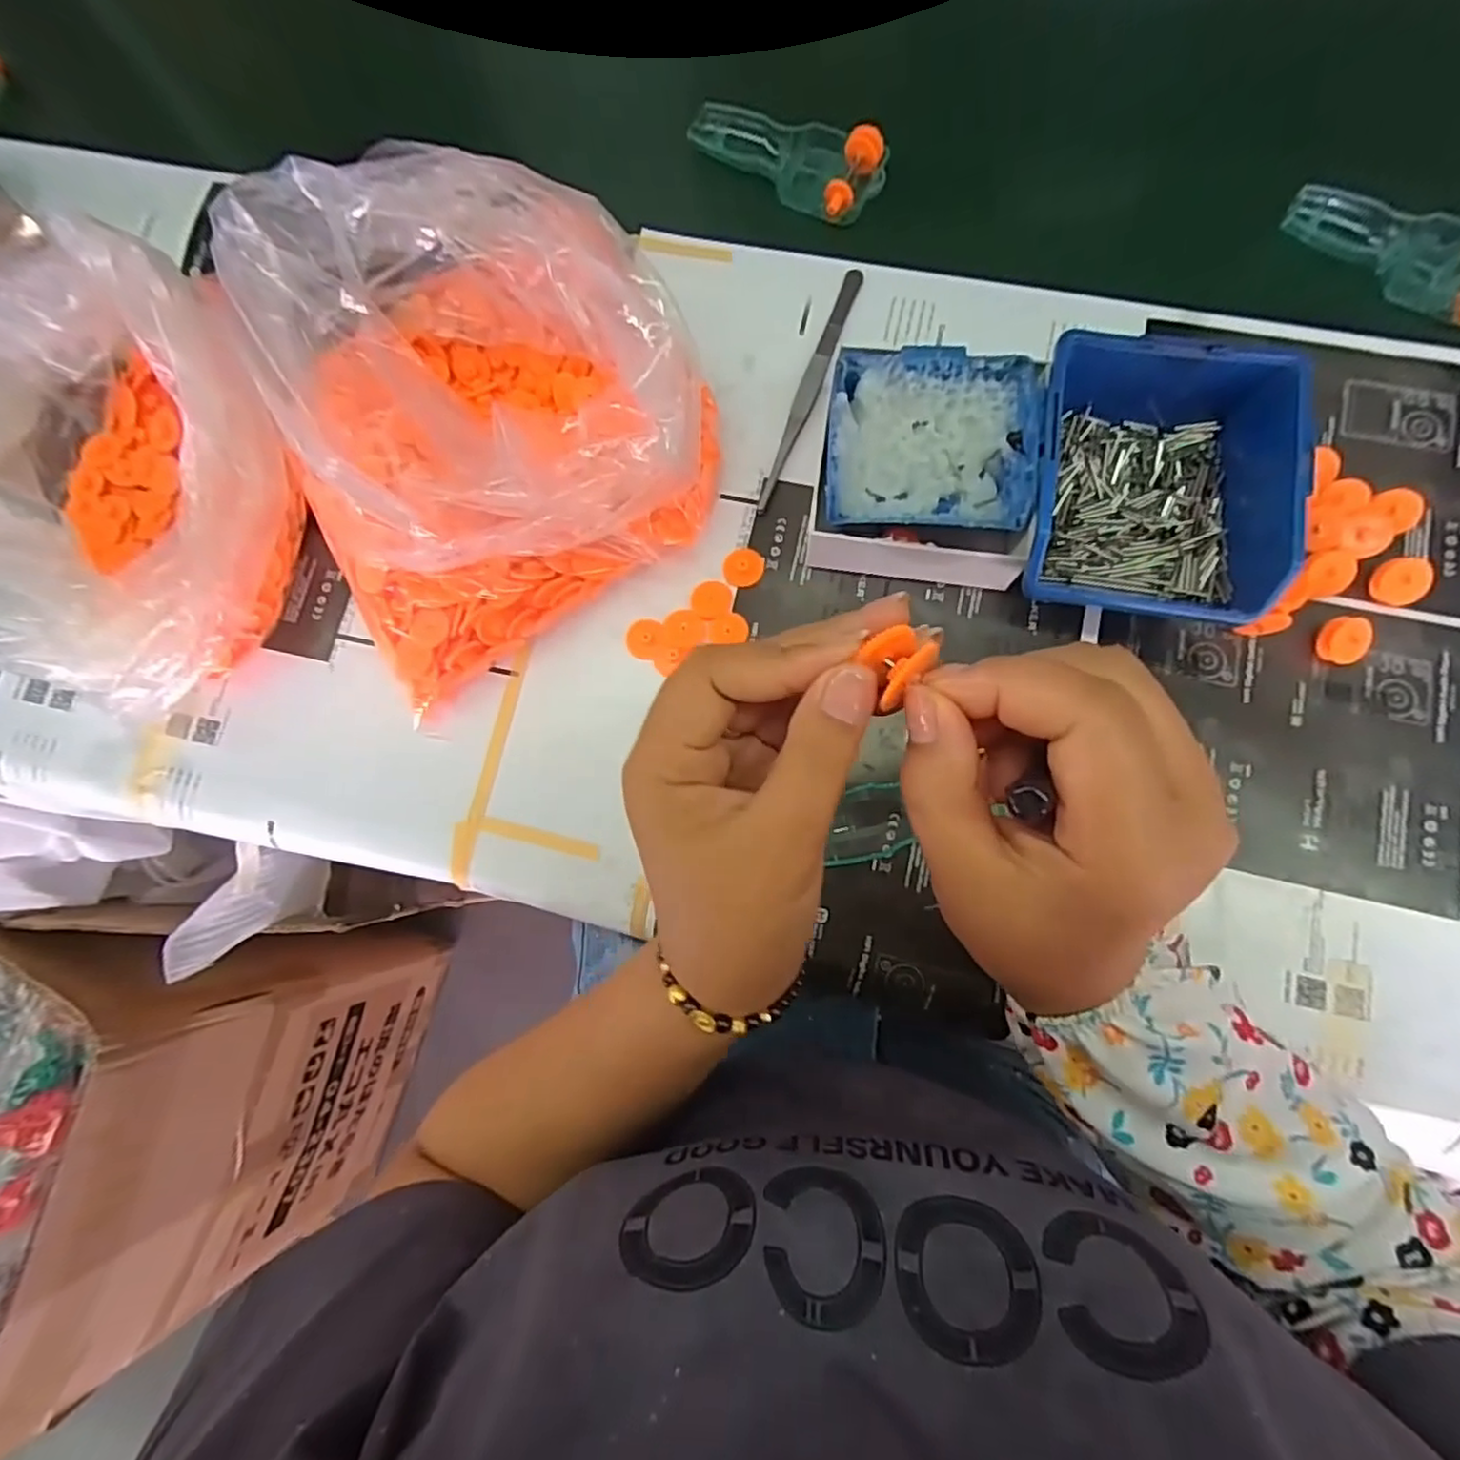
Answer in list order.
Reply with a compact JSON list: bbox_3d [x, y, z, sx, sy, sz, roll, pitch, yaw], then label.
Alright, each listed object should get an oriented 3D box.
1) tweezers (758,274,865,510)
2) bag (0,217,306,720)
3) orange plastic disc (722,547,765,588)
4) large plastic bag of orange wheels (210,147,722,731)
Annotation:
[{"bbox_3d":[0.046,-0.194,0.369,0.011,0.012,0.154,20,81,7],"label":"tweezers"},{"bbox_3d":[-0.329,-0.128,0.336,0.193,0.087,0.202,15,80,6],"label":"bag"},{"bbox_3d":[0.008,-0.089,0.361,0.022,0.004,0.022,-1,79,3],"label":"orange plastic disc"},{"bbox_3d":[-0.135,-0.170,0.335,0.212,0.086,0.234,-32,79,-3],"label":"large plastic bag of orange wheels"}]

